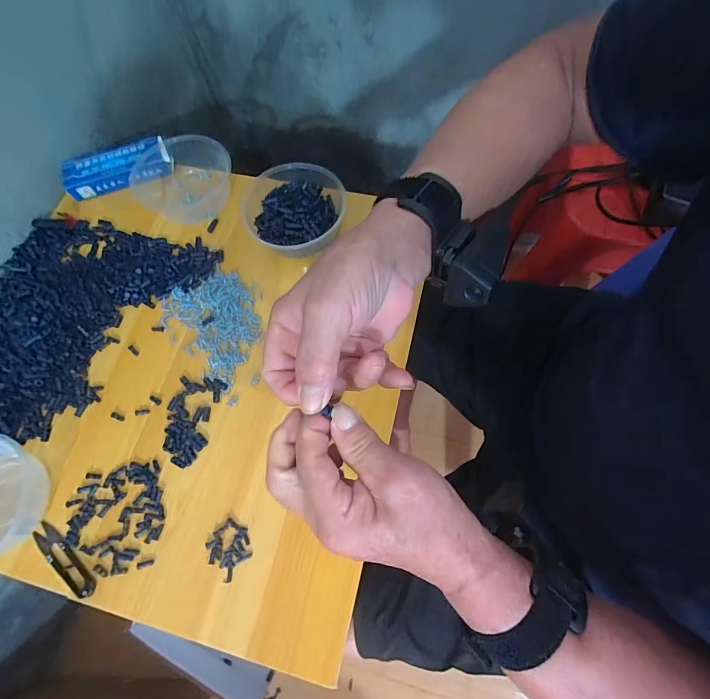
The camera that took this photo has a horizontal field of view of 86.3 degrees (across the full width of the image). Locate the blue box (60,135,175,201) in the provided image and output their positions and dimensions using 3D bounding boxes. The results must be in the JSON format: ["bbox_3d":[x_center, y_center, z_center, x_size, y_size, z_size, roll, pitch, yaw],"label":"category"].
[{"bbox_3d":[-0.367,-0.284,0.590,0.163,0.038,0.055,-18,69,-5],"label":"blue box"}]

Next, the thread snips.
[{"bbox_3d":[-0.316,0.228,0.411,0.099,0.004,0.024,36,74,15],"label":"thread snips"}]

